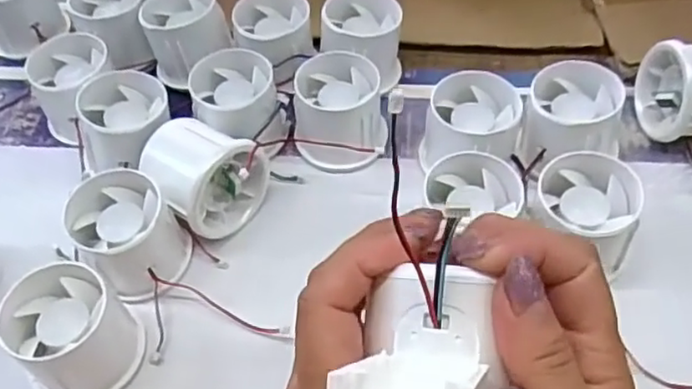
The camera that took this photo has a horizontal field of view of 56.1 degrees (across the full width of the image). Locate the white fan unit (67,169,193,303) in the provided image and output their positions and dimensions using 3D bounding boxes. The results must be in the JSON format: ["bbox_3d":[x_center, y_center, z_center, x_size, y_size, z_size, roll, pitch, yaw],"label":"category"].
[{"bbox_3d":[-0.116,0.021,0.350,0.051,0.049,0.056,-2,54,2],"label":"white fan unit"}]

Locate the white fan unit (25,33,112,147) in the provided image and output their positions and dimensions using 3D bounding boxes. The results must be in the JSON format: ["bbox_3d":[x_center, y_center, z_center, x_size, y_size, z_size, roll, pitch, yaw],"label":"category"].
[{"bbox_3d":[-0.172,-0.067,0.419,0.050,0.050,0.054,-1,54,3],"label":"white fan unit"}]

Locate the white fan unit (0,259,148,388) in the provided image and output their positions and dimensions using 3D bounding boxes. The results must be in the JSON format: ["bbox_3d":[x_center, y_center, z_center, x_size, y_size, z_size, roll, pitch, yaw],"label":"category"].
[{"bbox_3d":[-0.134,0.069,0.319,0.053,0.050,0.055,-2,54,2],"label":"white fan unit"}]

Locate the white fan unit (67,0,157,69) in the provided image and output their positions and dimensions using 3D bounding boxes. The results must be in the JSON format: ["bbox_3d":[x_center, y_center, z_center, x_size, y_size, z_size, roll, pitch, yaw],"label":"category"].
[{"bbox_3d":[-0.160,-0.118,0.448,0.048,0.041,0.057,-10,54,-4],"label":"white fan unit"}]

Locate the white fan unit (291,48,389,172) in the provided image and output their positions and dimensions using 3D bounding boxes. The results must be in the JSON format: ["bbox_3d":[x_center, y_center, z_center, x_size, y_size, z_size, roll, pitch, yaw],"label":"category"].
[{"bbox_3d":[-0.005,-0.051,0.399,0.053,0.044,0.058,-8,54,-2],"label":"white fan unit"}]

